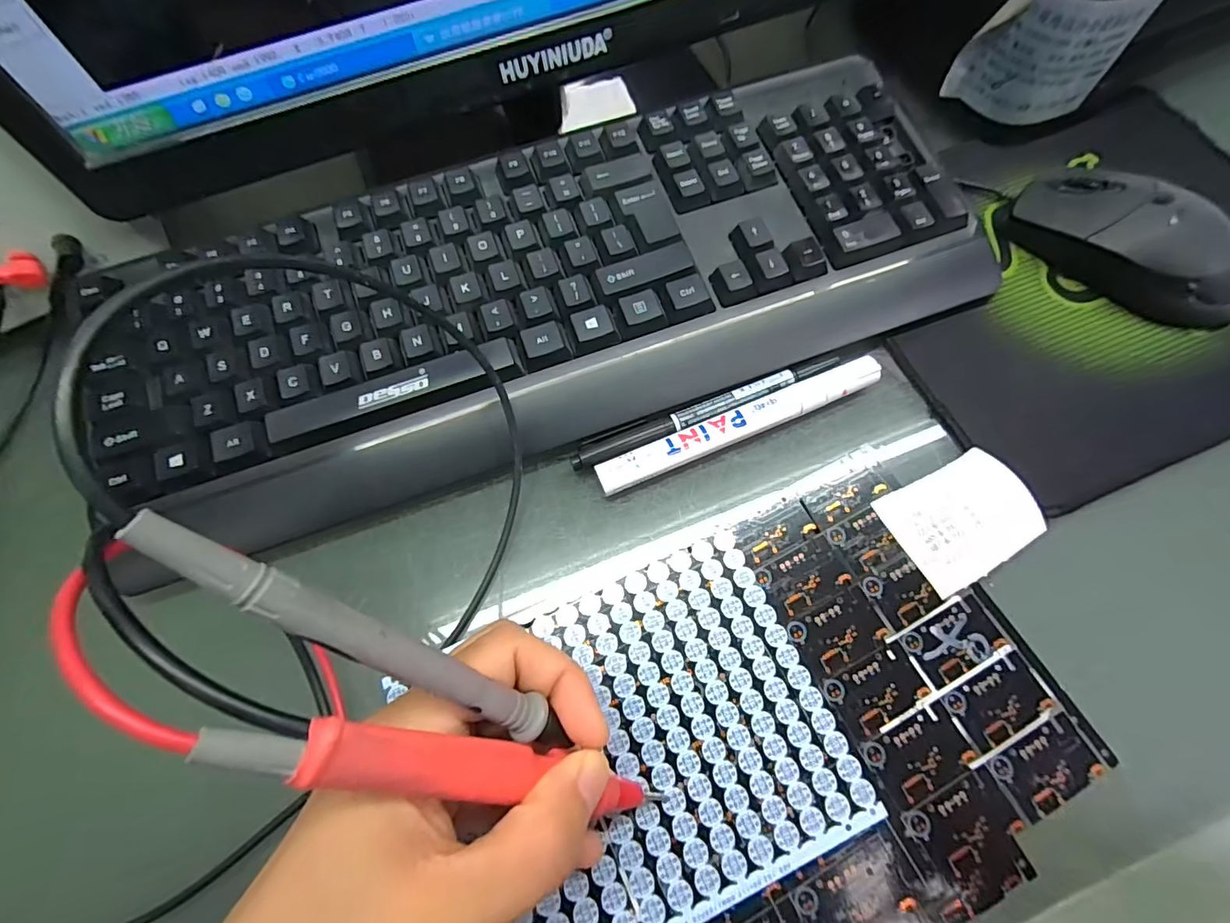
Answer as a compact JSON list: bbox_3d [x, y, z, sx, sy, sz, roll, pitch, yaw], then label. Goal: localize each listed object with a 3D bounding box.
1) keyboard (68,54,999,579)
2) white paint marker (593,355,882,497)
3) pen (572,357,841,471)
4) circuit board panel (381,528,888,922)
[{"bbox_3d":[-0.032,-0.085,0.261,0.418,0.043,0.150,-20,69,-6],"label":"keyboard"},{"bbox_3d":[0.059,-0.016,0.245,0.141,0.015,0.015,-22,69,-7],"label":"white paint marker"},{"bbox_3d":[0.045,-0.023,0.252,0.136,0.011,0.013,-20,69,-6],"label":"pen"},{"bbox_3d":[0.005,0.106,0.191,0.148,0.004,0.117,-23,69,-7],"label":"circuit board panel"}]

